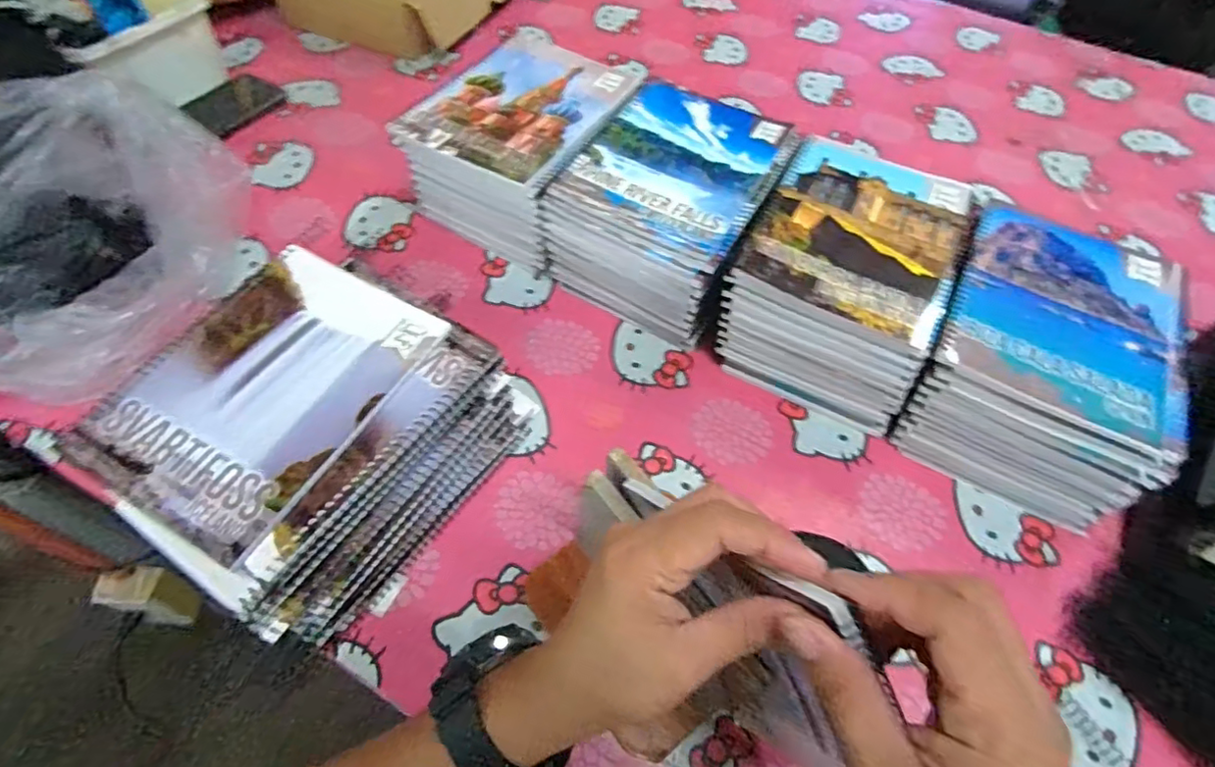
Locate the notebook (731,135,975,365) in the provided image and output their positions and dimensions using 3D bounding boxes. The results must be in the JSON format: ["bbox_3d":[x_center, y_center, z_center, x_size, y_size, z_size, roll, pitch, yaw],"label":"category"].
[{"bbox_3d":[0.208,-0.127,0.491,0.154,0.014,0.197,25,59,13],"label":"notebook"}]

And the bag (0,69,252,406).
[{"bbox_3d":[-0.441,-0.128,0.512,0.200,0.138,0.275,6,57,1],"label":"bag"}]

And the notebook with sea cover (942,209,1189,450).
[{"bbox_3d":[0.350,-0.056,0.453,0.158,0.015,0.186,26,59,13],"label":"notebook with sea cover"}]

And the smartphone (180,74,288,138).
[{"bbox_3d":[-0.438,-0.330,0.706,0.060,0.008,0.118,30,49,-6],"label":"smartphone"}]

